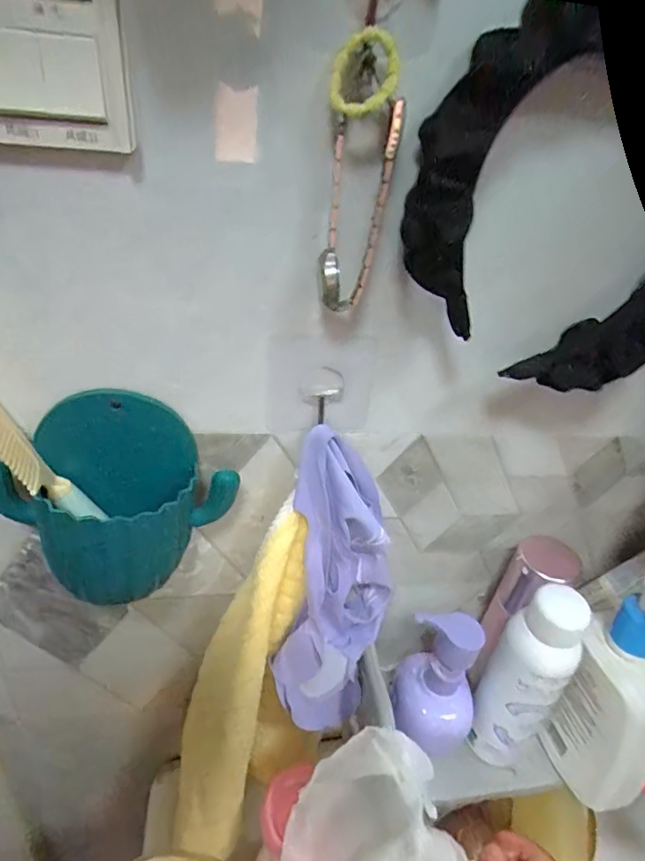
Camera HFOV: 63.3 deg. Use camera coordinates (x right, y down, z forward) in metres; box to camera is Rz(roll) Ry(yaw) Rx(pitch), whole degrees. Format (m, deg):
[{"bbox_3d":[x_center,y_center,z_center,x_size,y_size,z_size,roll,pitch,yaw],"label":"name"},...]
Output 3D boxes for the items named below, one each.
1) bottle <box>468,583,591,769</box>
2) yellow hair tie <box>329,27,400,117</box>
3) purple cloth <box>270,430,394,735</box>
[{"bbox_3d":[0.143,0.179,0.376,0.046,0.164,0.040,28,39,29],"label":"bottle"},{"bbox_3d":[0.017,-0.148,0.217,0.026,0.030,0.012,-5,35,-18],"label":"yellow hair tie"},{"bbox_3d":[0.010,0.107,0.351,0.072,0.205,0.078,11,33,5],"label":"purple cloth"}]

